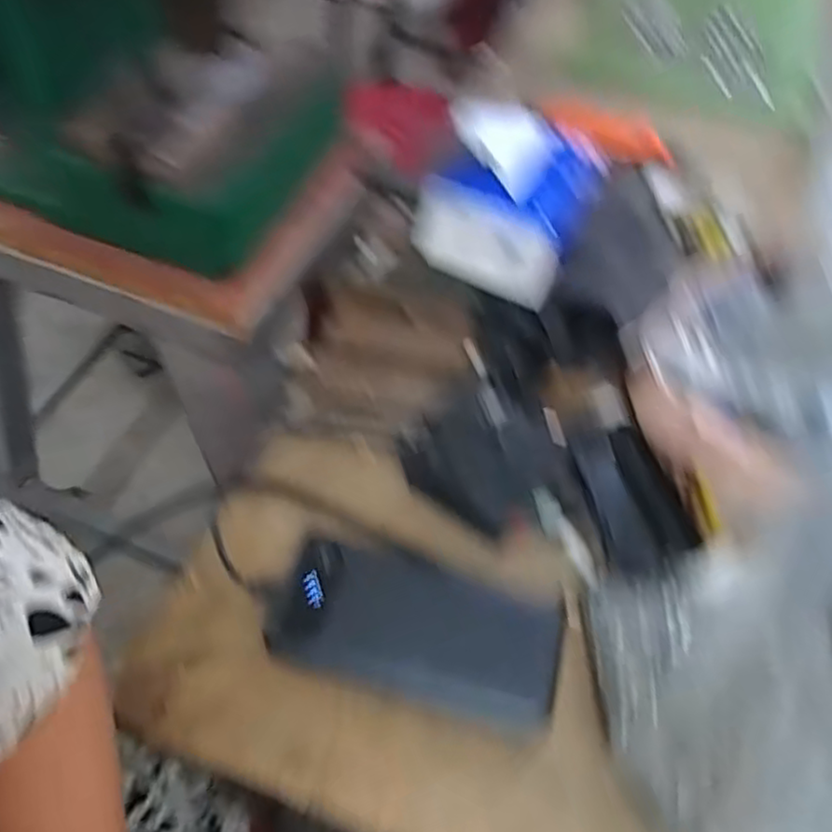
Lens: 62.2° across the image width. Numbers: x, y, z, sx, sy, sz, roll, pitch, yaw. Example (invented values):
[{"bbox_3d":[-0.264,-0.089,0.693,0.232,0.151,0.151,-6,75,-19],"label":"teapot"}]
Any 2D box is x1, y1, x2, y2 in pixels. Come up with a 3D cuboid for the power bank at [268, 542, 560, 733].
[{"bbox_3d":[0.000,0.118,0.380,0.154,0.025,0.072,15,56,5],"label":"power bank"}]

